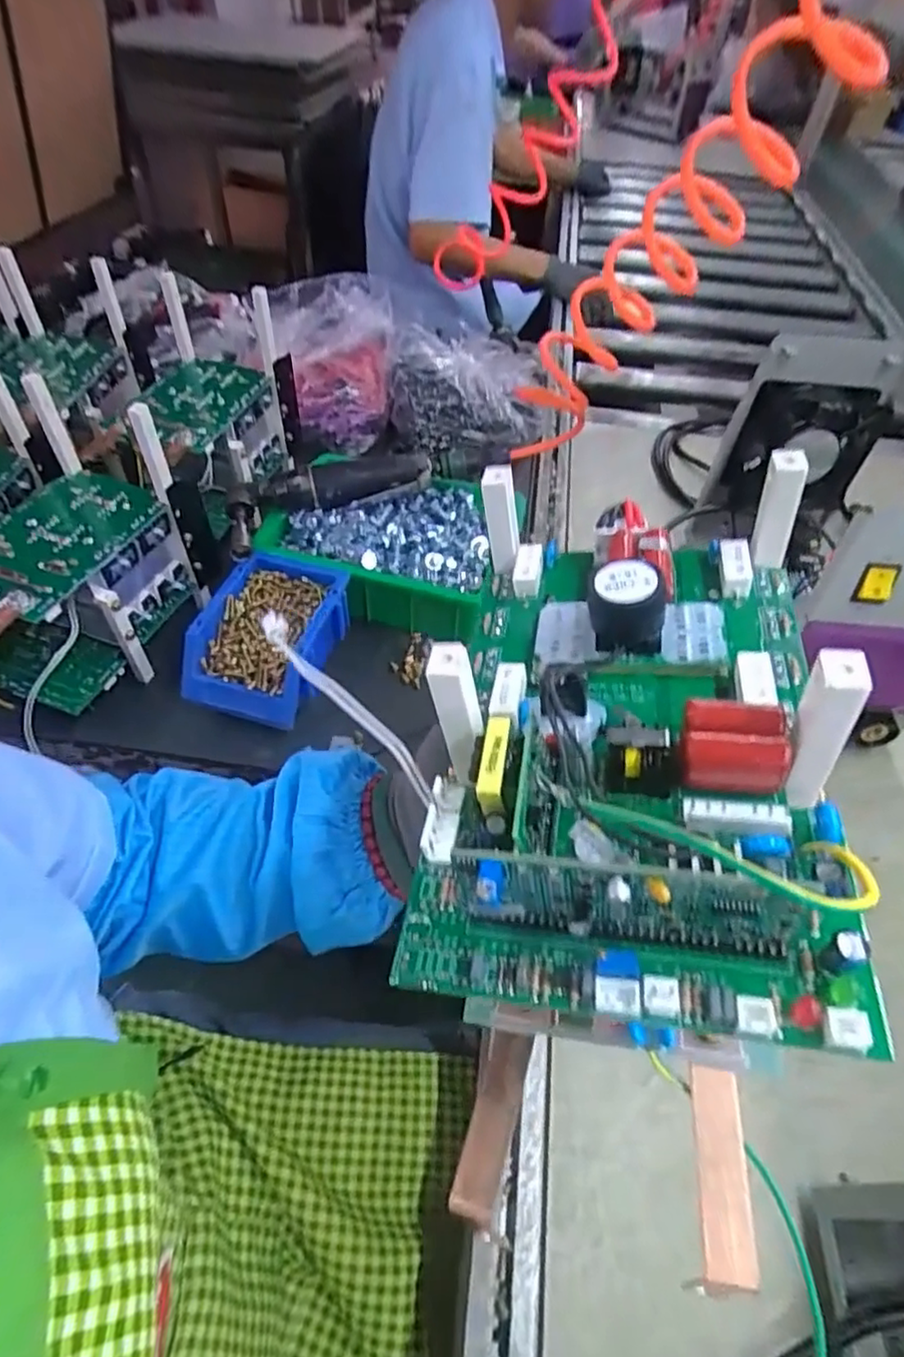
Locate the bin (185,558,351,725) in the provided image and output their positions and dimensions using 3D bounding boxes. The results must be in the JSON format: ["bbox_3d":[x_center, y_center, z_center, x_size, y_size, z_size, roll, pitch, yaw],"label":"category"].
[{"bbox_3d":[-0.162,-0.037,0.594,0.117,0.063,0.155,16,52,9],"label":"bin"}]

